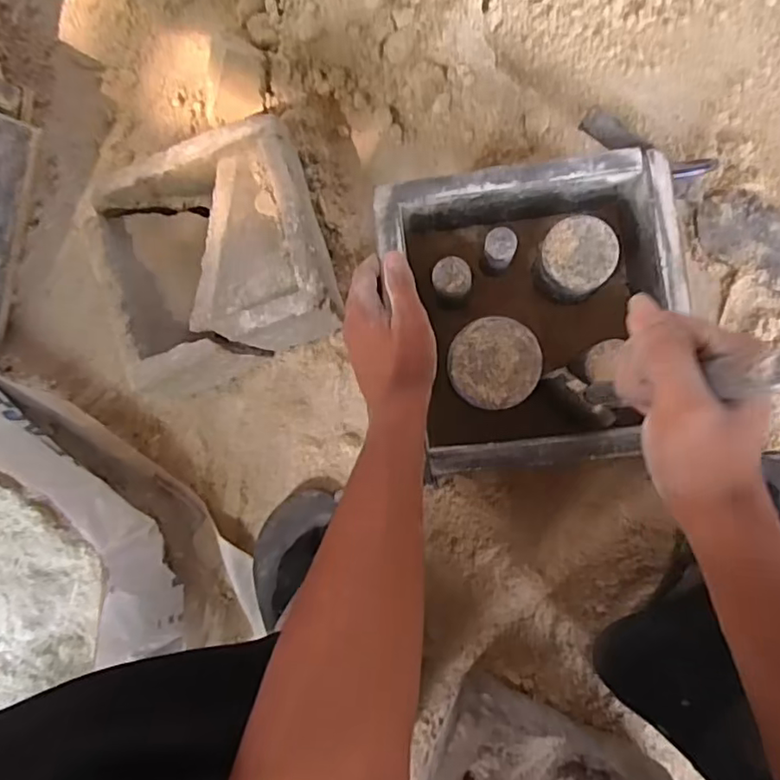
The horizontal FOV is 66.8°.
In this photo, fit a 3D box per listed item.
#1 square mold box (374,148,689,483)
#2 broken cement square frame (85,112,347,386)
[{"bbox_3d":[0.123,-0.062,0.515,0.226,0.092,0.238,-8,87,6],"label":"square mold box"},{"bbox_3d":[-0.165,-0.125,0.585,0.208,0.110,0.208,-16,85,2],"label":"broken cement square frame"}]

